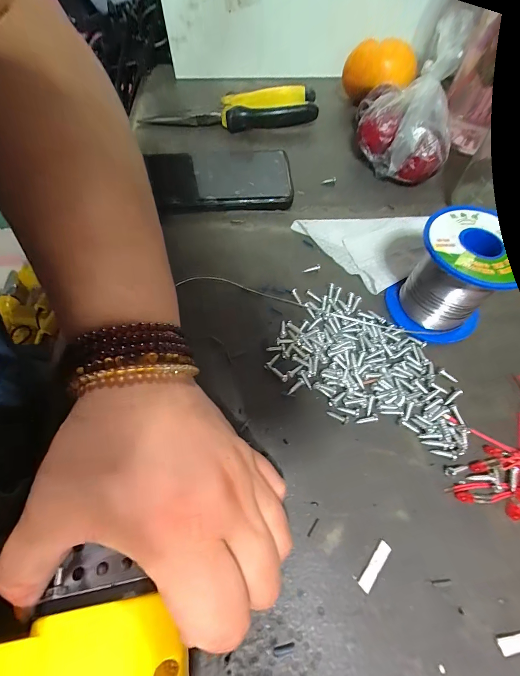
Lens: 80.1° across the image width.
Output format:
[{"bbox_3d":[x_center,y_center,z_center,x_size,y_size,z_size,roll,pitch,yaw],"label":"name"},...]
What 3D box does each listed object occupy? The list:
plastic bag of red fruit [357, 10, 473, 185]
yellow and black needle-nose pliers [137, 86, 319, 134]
[{"bbox_3d":[0.137,-0.210,0.293,0.084,0.067,0.109,14,63,6],"label":"plastic bag of red fruit"},{"bbox_3d":[-0.030,-0.240,0.327,0.182,0.023,0.035,-8,63,-5],"label":"yellow and black needle-nose pliers"}]

